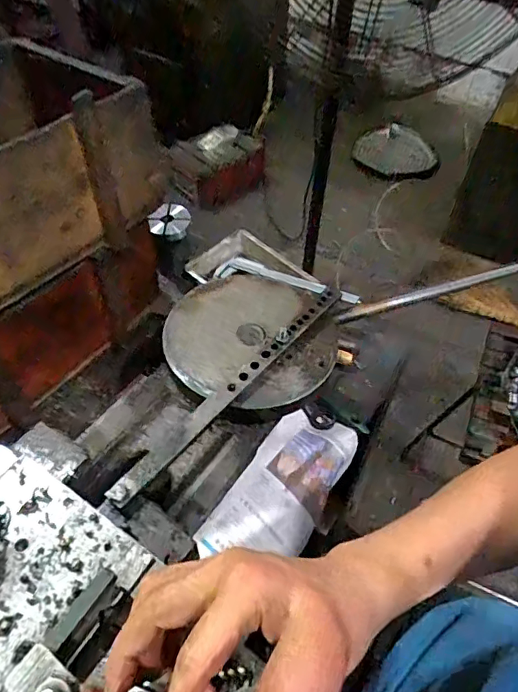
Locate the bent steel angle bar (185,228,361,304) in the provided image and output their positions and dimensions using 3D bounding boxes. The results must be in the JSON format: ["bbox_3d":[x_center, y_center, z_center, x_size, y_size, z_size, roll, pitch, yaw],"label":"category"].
[{"bbox_3d":[0.026,-0.111,0.779,0.262,0.049,0.107,15,51,11],"label":"bent steel angle bar"}]

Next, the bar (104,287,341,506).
[{"bbox_3d":[-0.015,0.032,0.506,0.020,0.013,0.325,33,57,23],"label":"bar"}]

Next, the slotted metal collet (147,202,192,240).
[{"bbox_3d":[-0.135,-0.187,0.761,0.063,0.018,0.058,-2,75,7],"label":"slotted metal collet"}]

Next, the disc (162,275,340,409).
[{"bbox_3d":[-0.008,-0.009,0.560,0.180,0.021,0.171,1,50,-1],"label":"disc"}]

